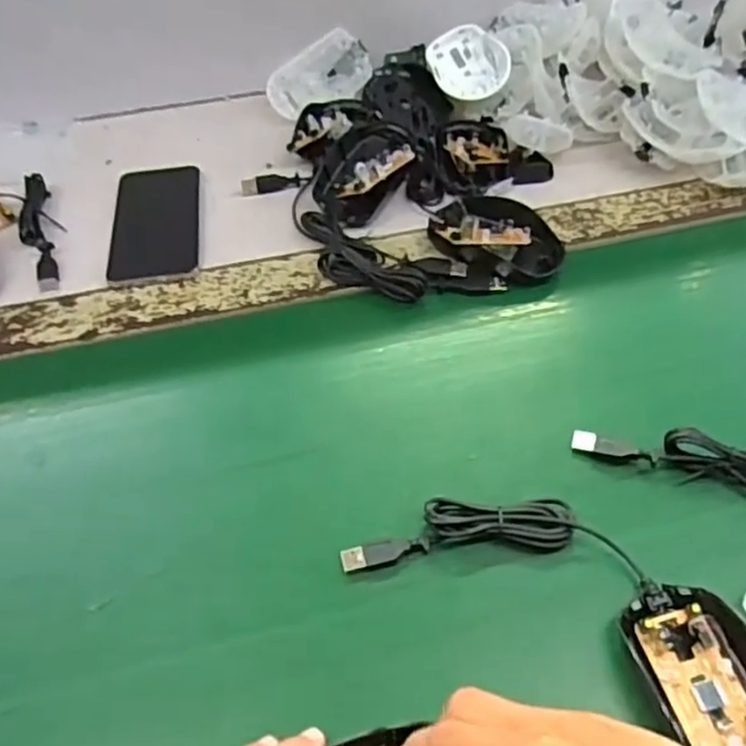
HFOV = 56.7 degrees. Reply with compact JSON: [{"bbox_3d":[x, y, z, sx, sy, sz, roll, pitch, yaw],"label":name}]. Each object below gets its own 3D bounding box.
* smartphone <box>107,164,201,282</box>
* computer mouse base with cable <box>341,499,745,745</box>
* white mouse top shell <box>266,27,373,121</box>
[{"bbox_3d":[-0.174,-0.123,0.556,0.067,0.004,0.135,-7,45,-4],"label":"smartphone"},{"bbox_3d":[0.107,0.116,0.364,0.228,0.019,0.090,20,49,22],"label":"computer mouse base with cable"},{"bbox_3d":[-0.053,-0.282,0.654,0.102,0.023,0.058,-29,100,-2],"label":"white mouse top shell"}]

